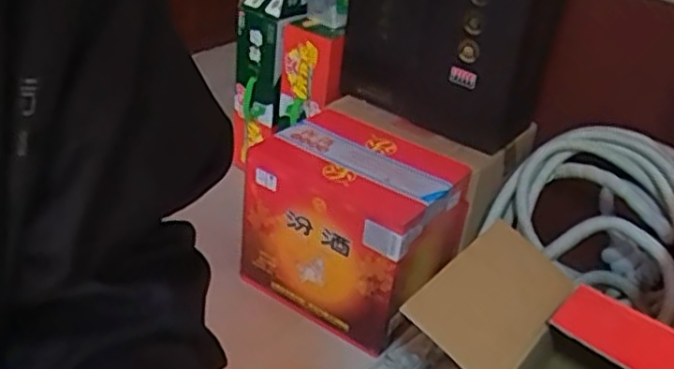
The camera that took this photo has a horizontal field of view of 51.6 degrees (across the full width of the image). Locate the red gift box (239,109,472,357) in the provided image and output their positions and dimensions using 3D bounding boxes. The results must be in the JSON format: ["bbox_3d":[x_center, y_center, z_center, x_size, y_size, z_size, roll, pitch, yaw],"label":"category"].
[{"bbox_3d":[0.032,0.067,1.293,0.323,0.277,0.262,28,38,30],"label":"red gift box"}]

